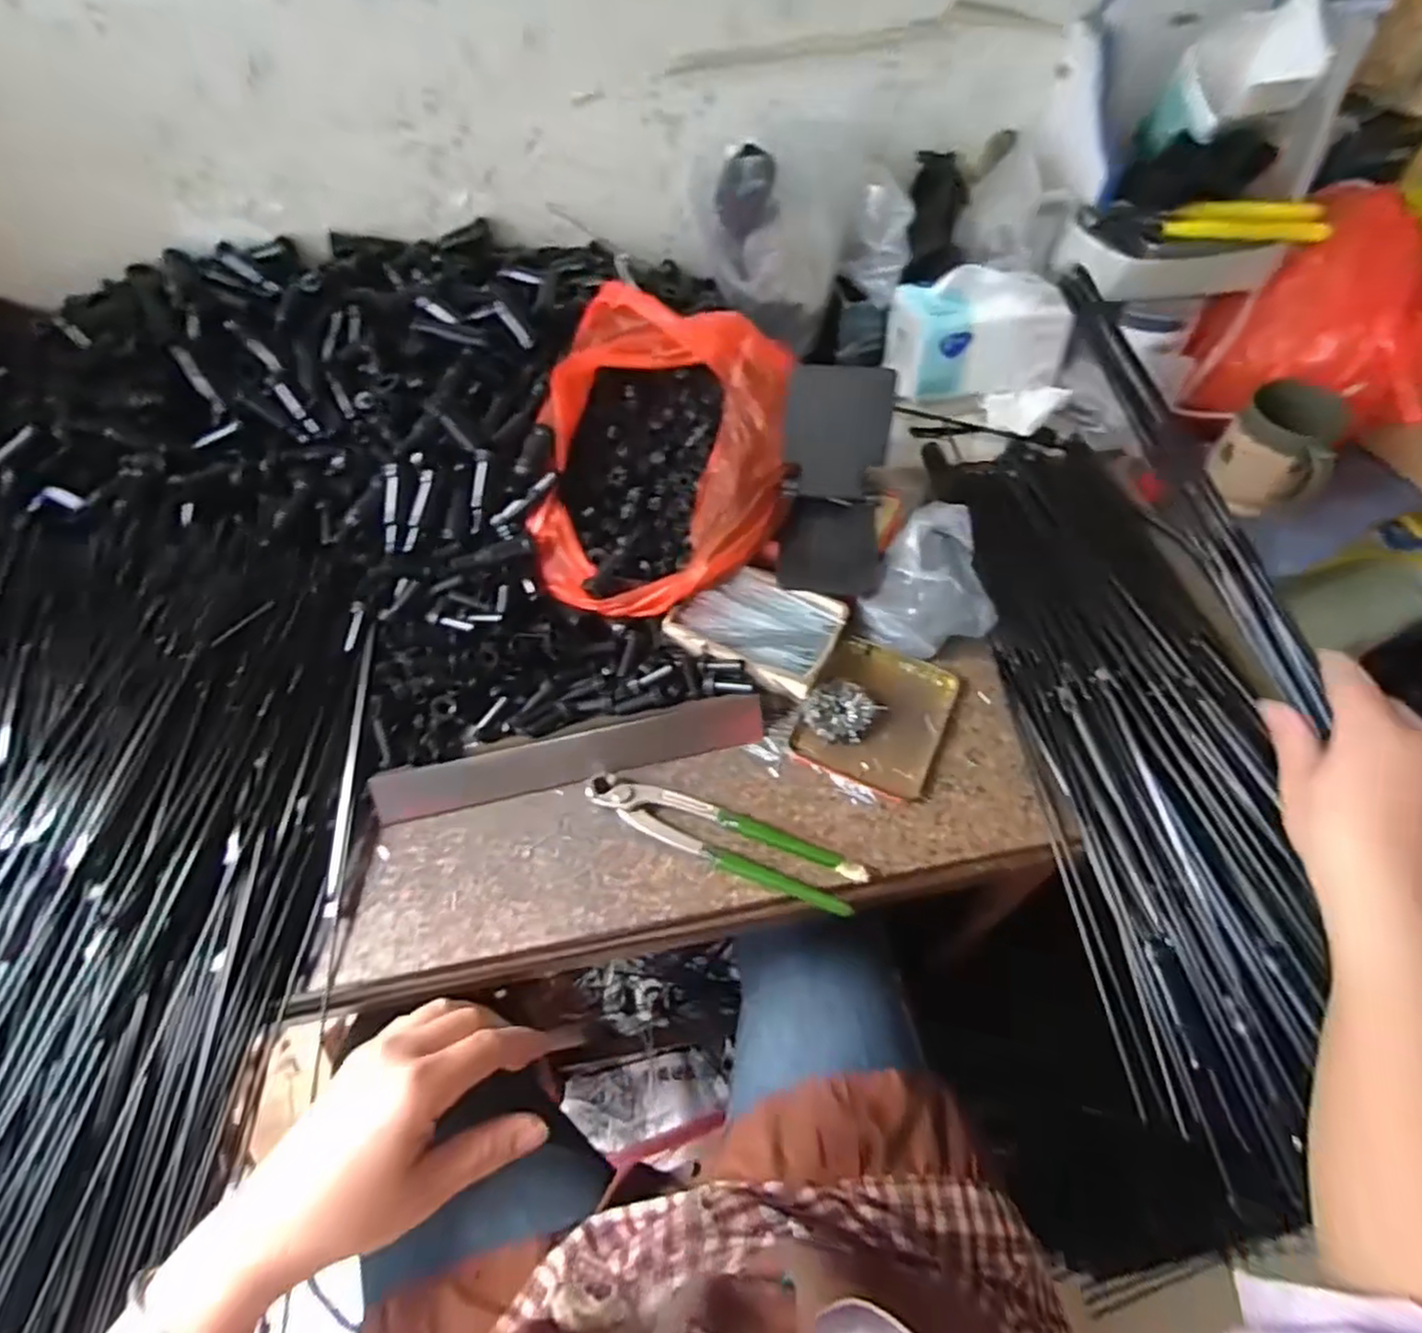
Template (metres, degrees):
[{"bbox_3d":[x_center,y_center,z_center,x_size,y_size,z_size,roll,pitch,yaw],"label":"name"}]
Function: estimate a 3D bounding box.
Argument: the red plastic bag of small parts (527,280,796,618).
[{"bbox_3d":[-0.040,-0.177,0.582,0.196,0.140,0.241,0,58,2],"label":"red plastic bag of small parts"}]

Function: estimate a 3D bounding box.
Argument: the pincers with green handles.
[{"bbox_3d":[0.008,0.118,0.502,0.196,0.019,0.039,19,61,13],"label":"pincers with green handles"}]

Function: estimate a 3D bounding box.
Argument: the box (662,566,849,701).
[{"bbox_3d":[0.036,-0.032,0.580,0.128,0.026,0.085,20,61,14],"label":"box"}]

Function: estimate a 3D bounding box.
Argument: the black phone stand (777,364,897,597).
[{"bbox_3d":[0.098,-0.140,0.552,0.088,0.165,0.056,-2,30,1],"label":"black phone stand"}]

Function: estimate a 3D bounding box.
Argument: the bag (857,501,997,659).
[{"bbox_3d":[0.183,-0.069,0.585,0.097,0.051,0.122,19,61,13],"label":"bag"}]

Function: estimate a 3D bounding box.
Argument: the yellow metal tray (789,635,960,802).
[{"bbox_3d":[0.127,0.037,0.553,0.101,0.009,0.117,21,61,14],"label":"yellow metal tray"}]

